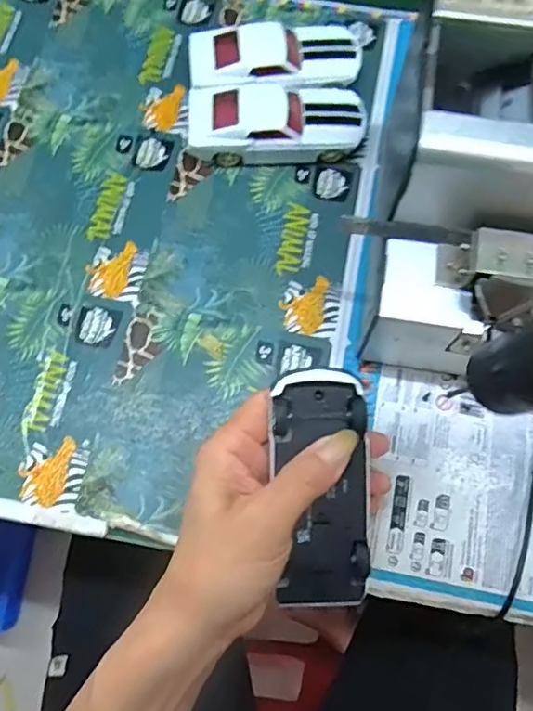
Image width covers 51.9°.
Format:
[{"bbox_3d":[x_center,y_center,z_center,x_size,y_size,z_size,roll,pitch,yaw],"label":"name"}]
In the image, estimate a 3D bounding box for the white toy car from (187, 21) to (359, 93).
[{"bbox_3d":[0.007,-0.224,0.421,0.130,0.037,0.065,-7,72,-2],"label":"white toy car"}]

